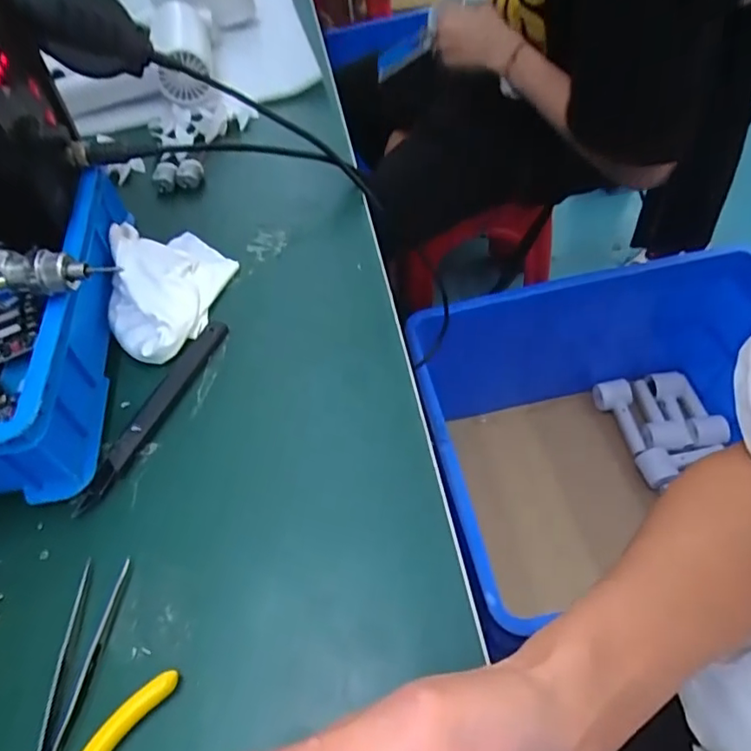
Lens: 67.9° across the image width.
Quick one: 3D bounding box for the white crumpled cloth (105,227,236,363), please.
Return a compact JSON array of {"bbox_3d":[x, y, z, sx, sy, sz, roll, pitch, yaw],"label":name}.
[{"bbox_3d":[-0.145,-0.066,0.398,0.082,0.026,0.127,-12,53,-5],"label":"white crumpled cloth"}]

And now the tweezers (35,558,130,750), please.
[{"bbox_3d":[-0.143,0.145,0.250,0.023,0.006,0.124,1,53,5],"label":"tweezers"}]

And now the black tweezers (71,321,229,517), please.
[{"bbox_3d":[-0.136,0.019,0.342,0.019,0.008,0.142,16,56,16],"label":"black tweezers"}]

